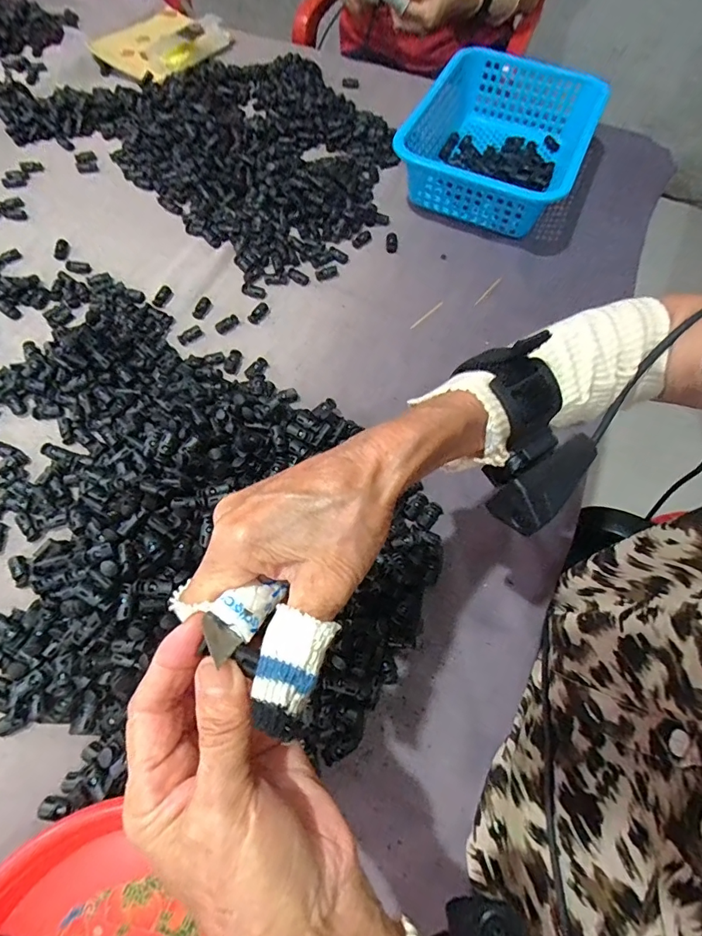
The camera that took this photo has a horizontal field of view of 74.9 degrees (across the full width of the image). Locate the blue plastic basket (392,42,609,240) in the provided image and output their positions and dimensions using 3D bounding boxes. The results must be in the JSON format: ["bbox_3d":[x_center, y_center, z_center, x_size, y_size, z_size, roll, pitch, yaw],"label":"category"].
[{"bbox_3d":[0.197,-0.441,0.626,0.217,0.083,0.286,25,66,9],"label":"blue plastic basket"}]

